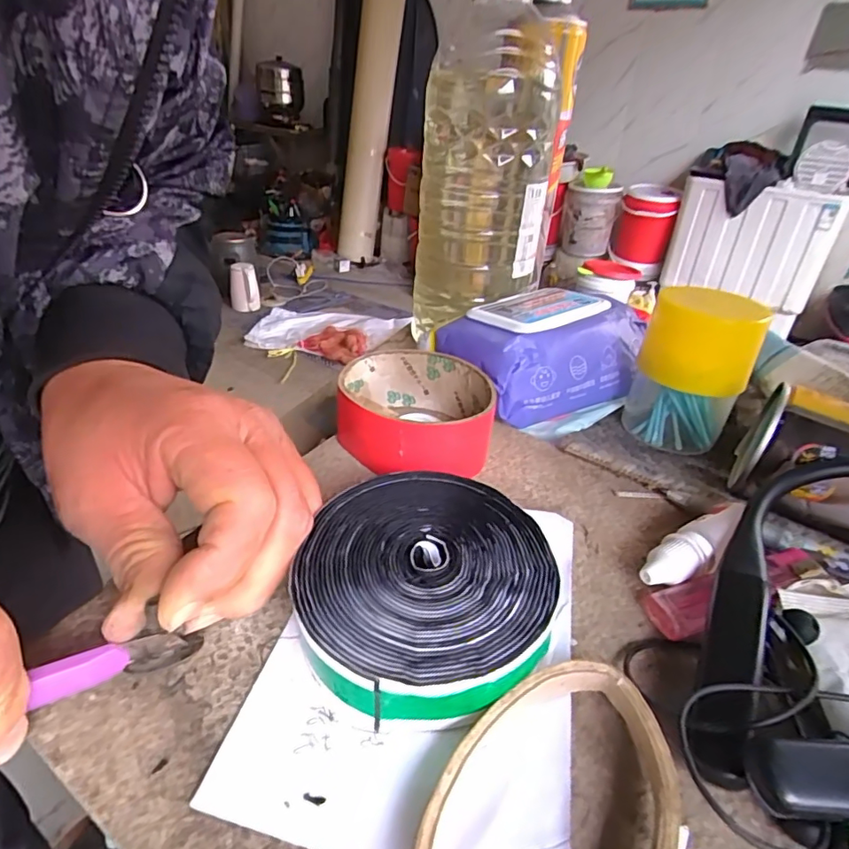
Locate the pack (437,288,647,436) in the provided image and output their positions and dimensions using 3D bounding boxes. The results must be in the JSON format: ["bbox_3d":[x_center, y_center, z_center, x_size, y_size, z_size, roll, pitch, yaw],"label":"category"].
[{"bbox_3d":[0.082,-0.047,0.363,0.132,0.058,0.098,-12,36,-25],"label":"pack"}]

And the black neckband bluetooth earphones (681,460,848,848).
[{"bbox_3d":[0.171,0.075,0.179,0.133,0.036,0.164,26,38,30],"label":"black neckband bluetooth earphones"}]

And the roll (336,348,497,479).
[{"bbox_3d":[-0.004,-0.005,0.293,0.080,0.043,0.077,4,32,-2],"label":"roll"}]

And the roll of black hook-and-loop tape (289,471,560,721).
[{"bbox_3d":[0.001,0.058,0.202,0.090,0.023,0.095,4,32,-2],"label":"roll of black hook-and-loop tape"}]

